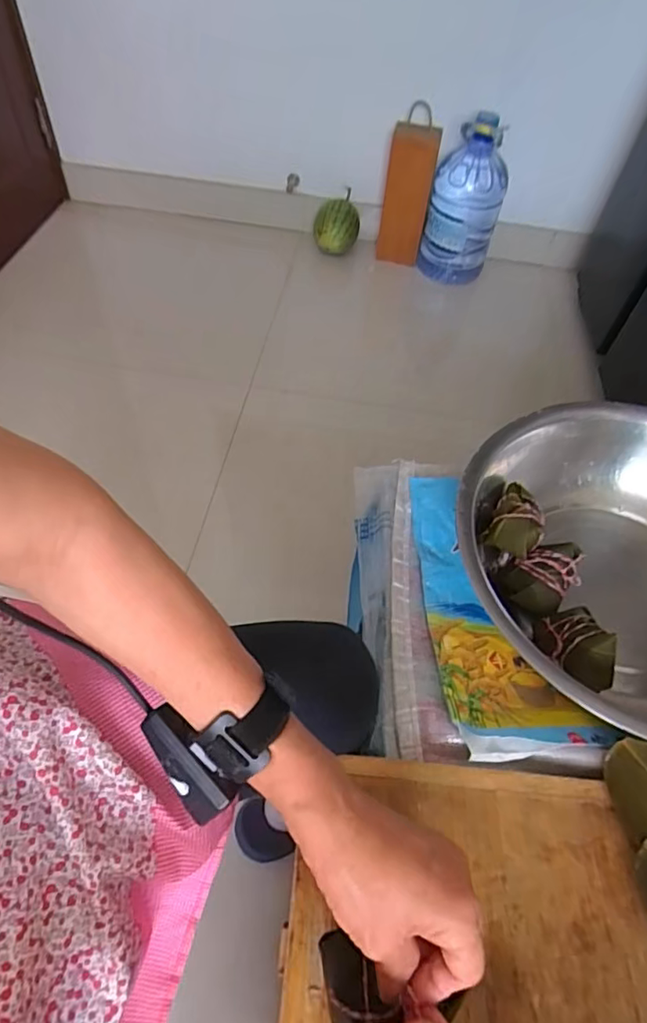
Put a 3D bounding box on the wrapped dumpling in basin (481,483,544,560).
[{"bbox_3d":[0.218,0.006,0.605,0.053,0.037,0.083,26,56,14],"label":"wrapped dumpling in basin"}]

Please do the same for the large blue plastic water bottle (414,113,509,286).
[{"bbox_3d":[0.427,-0.926,1.651,0.207,0.419,0.201,15,54,6],"label":"large blue plastic water bottle"}]

